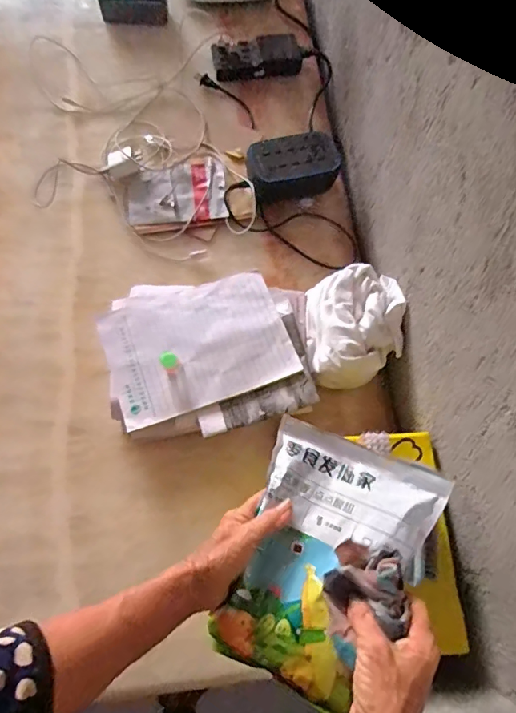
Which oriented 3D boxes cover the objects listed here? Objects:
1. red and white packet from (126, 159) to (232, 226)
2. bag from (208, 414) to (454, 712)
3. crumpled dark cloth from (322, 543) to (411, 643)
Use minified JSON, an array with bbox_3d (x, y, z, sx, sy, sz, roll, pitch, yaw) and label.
[{"bbox_3d":[-0.141,-0.281,0.819,0.170,0.008,0.118,-13,72,-5],"label":"red and white packet"},{"bbox_3d":[0.064,0.182,0.434,0.160,0.026,0.220,17,66,21],"label":"bag"},{"bbox_3d":[0.094,0.188,0.394,0.064,0.032,0.059,19,72,5],"label":"crumpled dark cloth"}]

